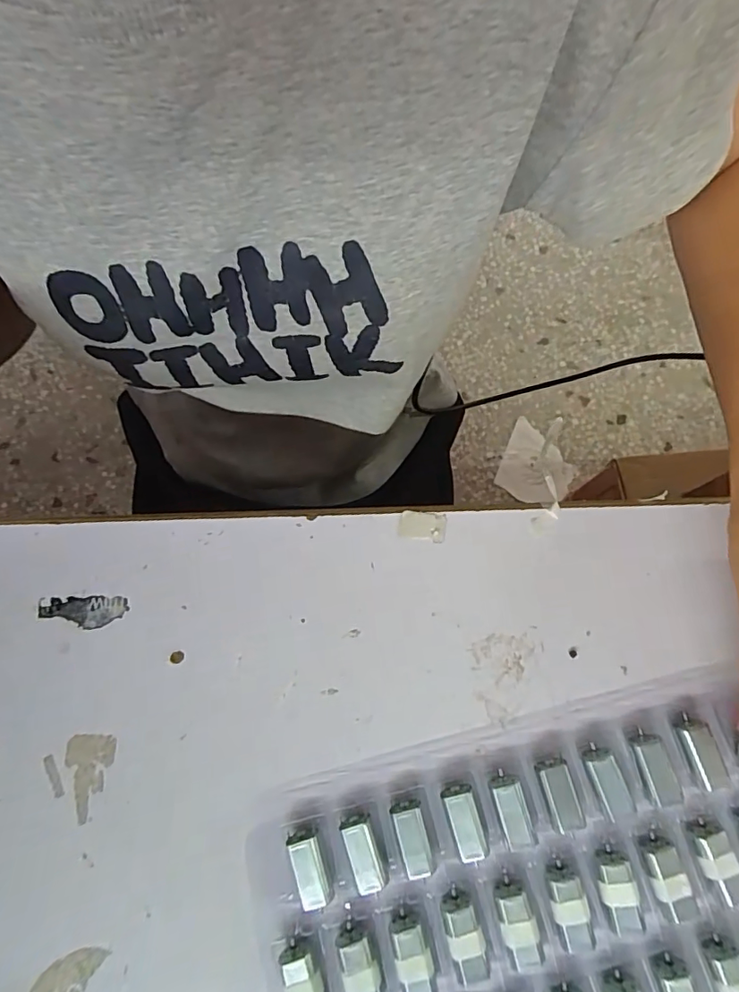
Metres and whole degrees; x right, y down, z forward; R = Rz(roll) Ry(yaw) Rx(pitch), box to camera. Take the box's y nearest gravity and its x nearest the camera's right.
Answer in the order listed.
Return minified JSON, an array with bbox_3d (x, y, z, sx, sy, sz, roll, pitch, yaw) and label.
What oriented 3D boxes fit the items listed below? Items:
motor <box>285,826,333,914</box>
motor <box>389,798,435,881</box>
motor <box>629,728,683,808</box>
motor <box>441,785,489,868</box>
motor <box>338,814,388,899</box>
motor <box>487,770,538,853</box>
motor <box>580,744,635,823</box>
[{"bbox_3d":[-0.027,0.167,0.222,0.015,0.008,0.030,-14,74,-3],"label":"motor"},{"bbox_3d":[0.019,0.155,0.226,0.015,0.009,0.030,-12,74,-3],"label":"motor"},{"bbox_3d":[0.133,0.127,0.233,0.015,0.008,0.030,-14,74,-3],"label":"motor"},{"bbox_3d":[0.043,0.149,0.227,0.015,0.009,0.029,-13,74,-3],"label":"motor"},{"bbox_3d":[-0.003,0.162,0.224,0.015,0.008,0.030,-19,75,-4],"label":"motor"},{"bbox_3d":[0.066,0.146,0.228,0.014,0.010,0.032,-15,74,-3],"label":"motor"},{"bbox_3d":[0.110,0.134,0.231,0.014,0.008,0.031,-18,75,-4],"label":"motor"}]

